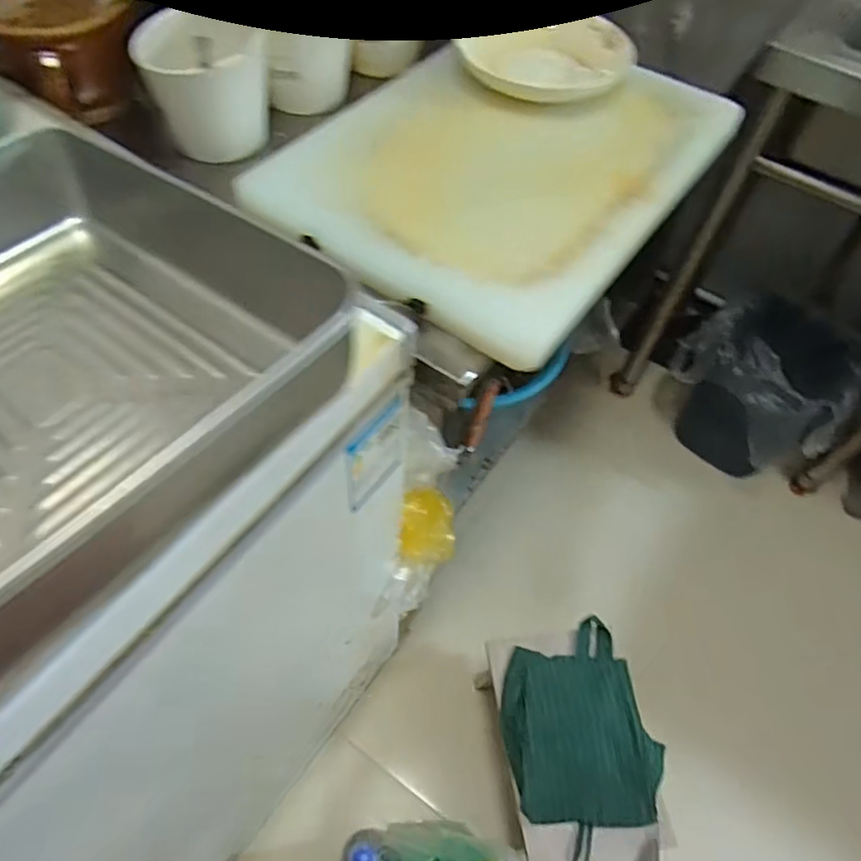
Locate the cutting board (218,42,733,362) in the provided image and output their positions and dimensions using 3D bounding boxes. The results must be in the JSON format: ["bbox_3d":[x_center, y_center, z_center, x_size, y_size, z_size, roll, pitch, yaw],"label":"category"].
[{"bbox_3d":[0.070,-0.265,0.615,0.317,0.030,0.423,33,61,17],"label":"cutting board"}]

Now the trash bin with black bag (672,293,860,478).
[{"bbox_3d":[0.671,-0.081,1.299,0.282,0.306,0.290,2,57,-3],"label":"trash bin with black bag"}]

